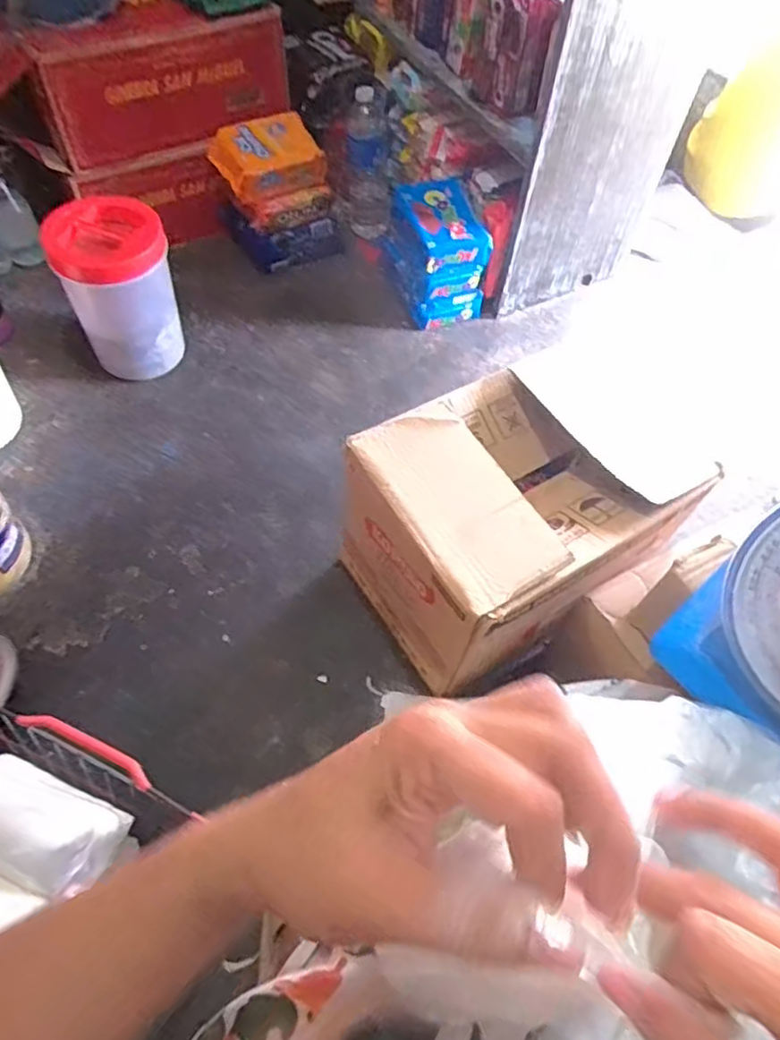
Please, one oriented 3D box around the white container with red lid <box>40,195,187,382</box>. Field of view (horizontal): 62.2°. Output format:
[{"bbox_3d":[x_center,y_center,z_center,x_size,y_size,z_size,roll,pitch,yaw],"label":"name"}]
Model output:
[{"bbox_3d":[-0.417,-0.351,1.017,0.159,0.296,0.131,-28,64,-20],"label":"white container with red lid"}]

